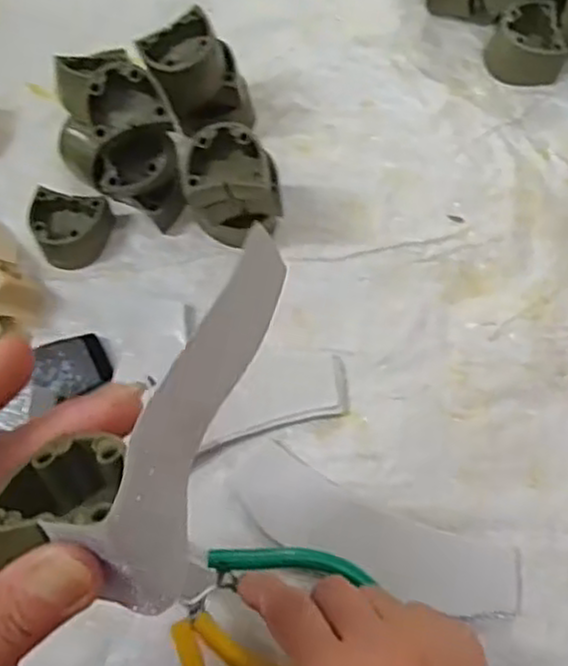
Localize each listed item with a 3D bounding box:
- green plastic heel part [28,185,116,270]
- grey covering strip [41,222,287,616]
[{"bbox_3d":[-0.133,-0.065,0.454,0.042,0.028,0.039,9,68,6],"label":"green plastic heel part"},{"bbox_3d":[-0.027,0.023,0.239,0.013,0.039,0.130,1,49,26],"label":"grey covering strip"}]

